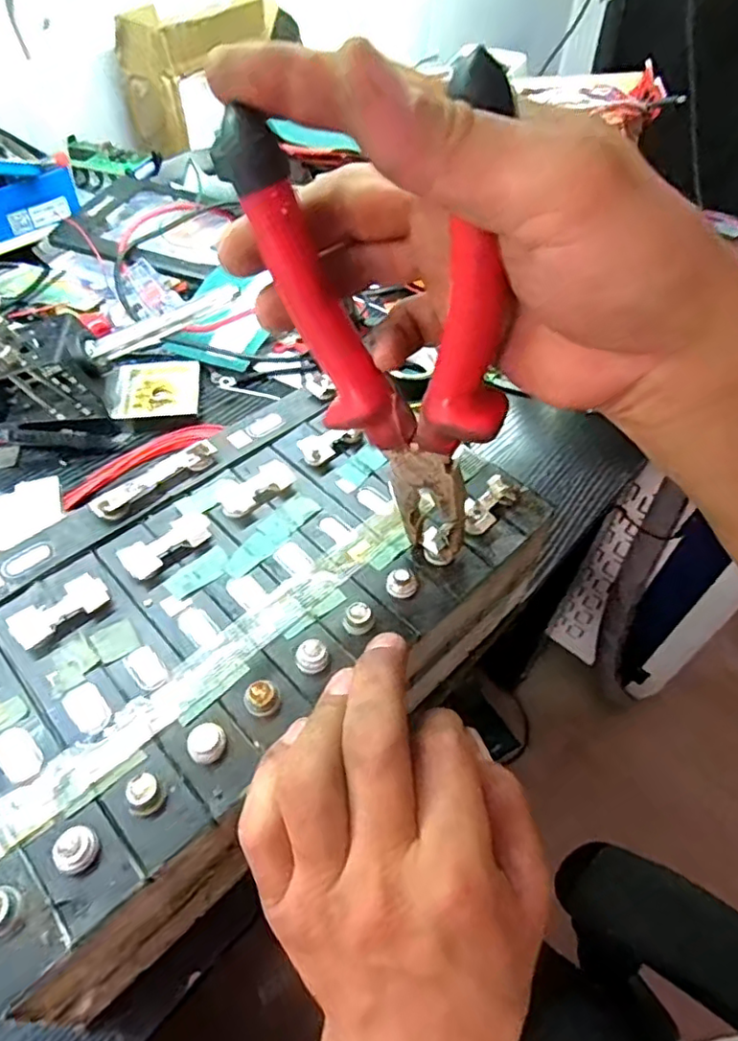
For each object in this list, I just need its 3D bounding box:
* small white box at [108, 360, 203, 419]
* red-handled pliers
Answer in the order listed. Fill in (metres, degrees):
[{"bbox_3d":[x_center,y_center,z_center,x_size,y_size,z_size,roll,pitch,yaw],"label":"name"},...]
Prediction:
[{"bbox_3d":[-0.183,-0.113,0.517,0.069,0.014,0.068,-7,51,-8],"label":"small white box"},{"bbox_3d":[0.002,-0.067,0.242,0.109,0.189,0.024,26,54,18],"label":"red-handled pliers"}]

